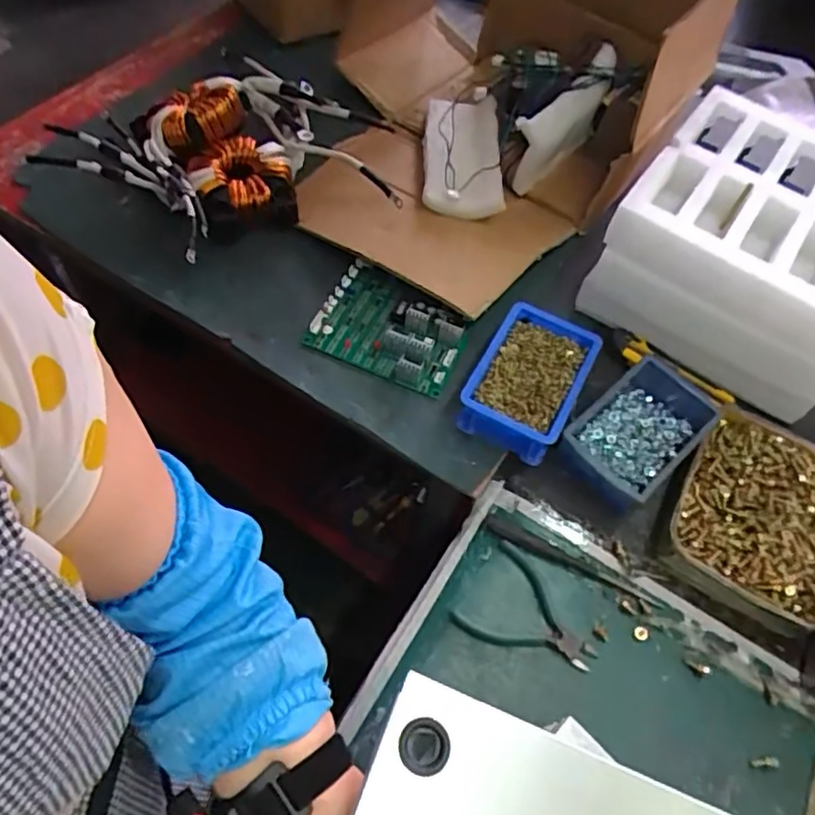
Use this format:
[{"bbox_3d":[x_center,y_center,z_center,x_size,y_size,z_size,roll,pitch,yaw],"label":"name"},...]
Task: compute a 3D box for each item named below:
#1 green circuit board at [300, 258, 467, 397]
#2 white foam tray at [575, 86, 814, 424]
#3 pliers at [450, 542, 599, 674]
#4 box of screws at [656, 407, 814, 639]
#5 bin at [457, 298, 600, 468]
[{"bbox_3d":[-0.018,-0.088,0.663,0.157,0.034,0.109,23,59,9],"label":"green circuit board"},{"bbox_3d":[0.369,-0.168,0.661,0.259,0.135,0.247,32,61,15],"label":"white foam tray"},{"bbox_3d":[0.104,0.179,0.517,0.111,0.008,0.085,37,62,17],"label":"pliers"},{"bbox_3d":[0.324,0.096,0.573,0.147,0.048,0.184,26,59,11],"label":"box of screws"},{"bbox_3d":[0.122,-0.025,0.627,0.099,0.061,0.141,26,59,11],"label":"bin"}]

